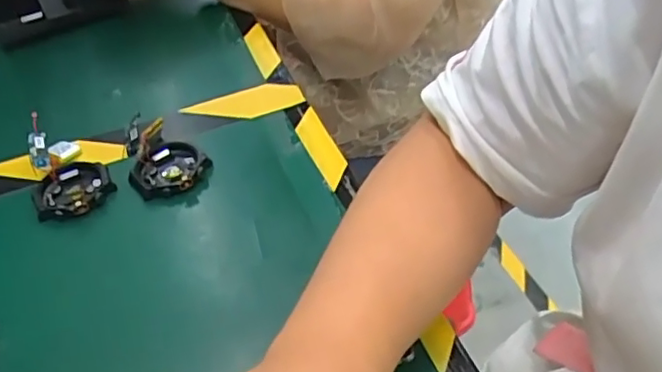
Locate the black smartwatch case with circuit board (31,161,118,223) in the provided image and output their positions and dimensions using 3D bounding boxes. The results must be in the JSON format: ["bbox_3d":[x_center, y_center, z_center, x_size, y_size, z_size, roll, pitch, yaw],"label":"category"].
[{"bbox_3d":[-0.184,0.003,0.426,0.052,0.012,0.051,-27,49,-20],"label":"black smartwatch case with circuit board"}]

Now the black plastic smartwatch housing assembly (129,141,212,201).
[{"bbox_3d":[-0.116,-0.011,0.432,0.048,0.011,0.051,-3,45,3],"label":"black plastic smartwatch housing assembly"}]

